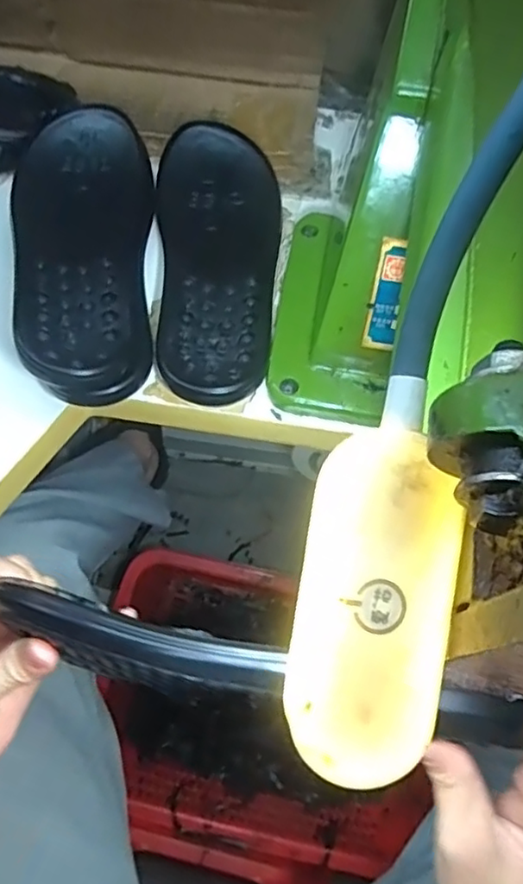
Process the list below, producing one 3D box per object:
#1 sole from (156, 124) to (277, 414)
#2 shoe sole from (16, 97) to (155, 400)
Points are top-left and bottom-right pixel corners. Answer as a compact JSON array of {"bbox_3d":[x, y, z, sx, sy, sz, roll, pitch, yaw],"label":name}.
[{"bbox_3d":[-0.035,-0.149,0.498,0.092,0.025,0.259,0,67,-3],"label":"sole"},{"bbox_3d":[-0.134,-0.148,0.475,0.096,0.050,0.254,-3,67,-4],"label":"shoe sole"}]

